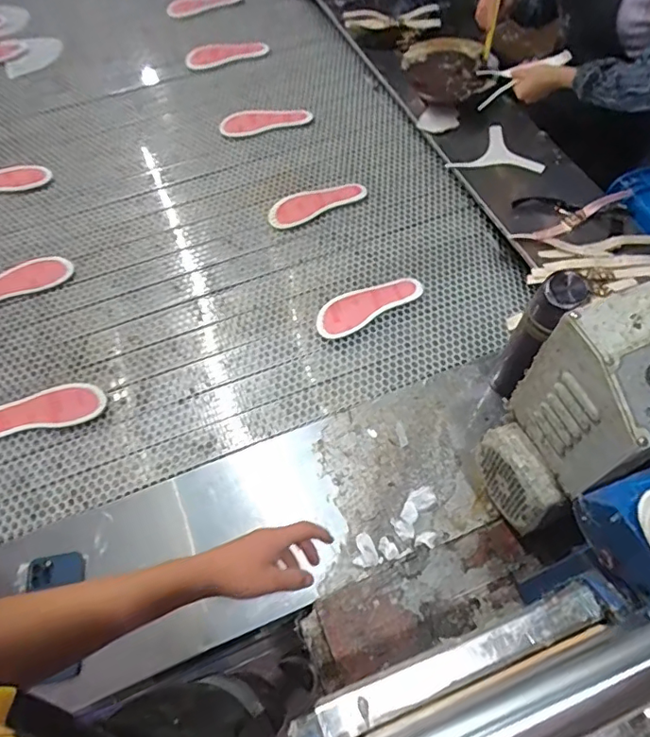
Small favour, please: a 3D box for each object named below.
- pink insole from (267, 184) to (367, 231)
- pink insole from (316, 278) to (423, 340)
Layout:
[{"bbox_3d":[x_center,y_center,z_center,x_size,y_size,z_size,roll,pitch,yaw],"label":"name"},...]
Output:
[{"bbox_3d":[-0.021,-0.350,1.105,0.208,0.010,0.078,-26,63,-13],"label":"pink insole"},{"bbox_3d":[0.080,-0.126,0.992,0.217,0.016,0.080,-29,64,-14],"label":"pink insole"}]

